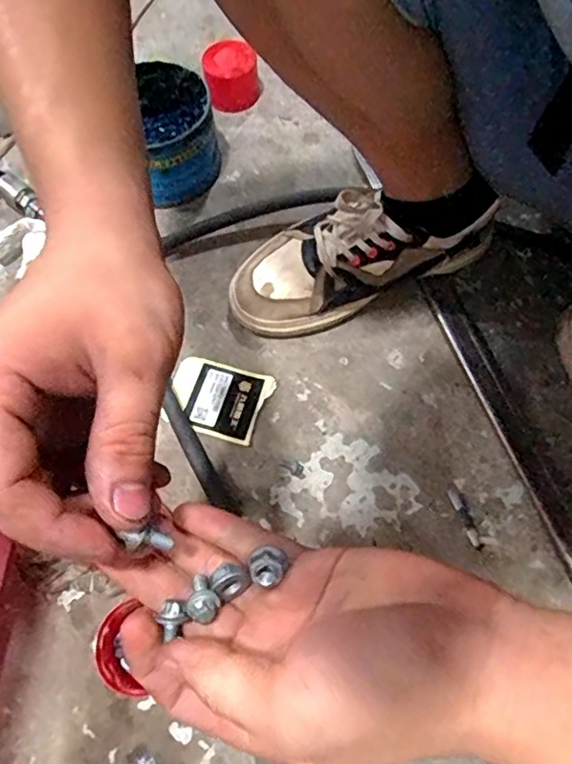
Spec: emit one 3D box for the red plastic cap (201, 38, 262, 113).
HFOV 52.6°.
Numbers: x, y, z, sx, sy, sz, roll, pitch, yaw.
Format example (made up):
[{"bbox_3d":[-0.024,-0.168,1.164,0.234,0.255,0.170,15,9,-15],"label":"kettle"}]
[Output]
[{"bbox_3d":[-0.064,-0.364,0.686,0.063,0.046,0.058,-8,66,-3],"label":"red plastic cap"}]

